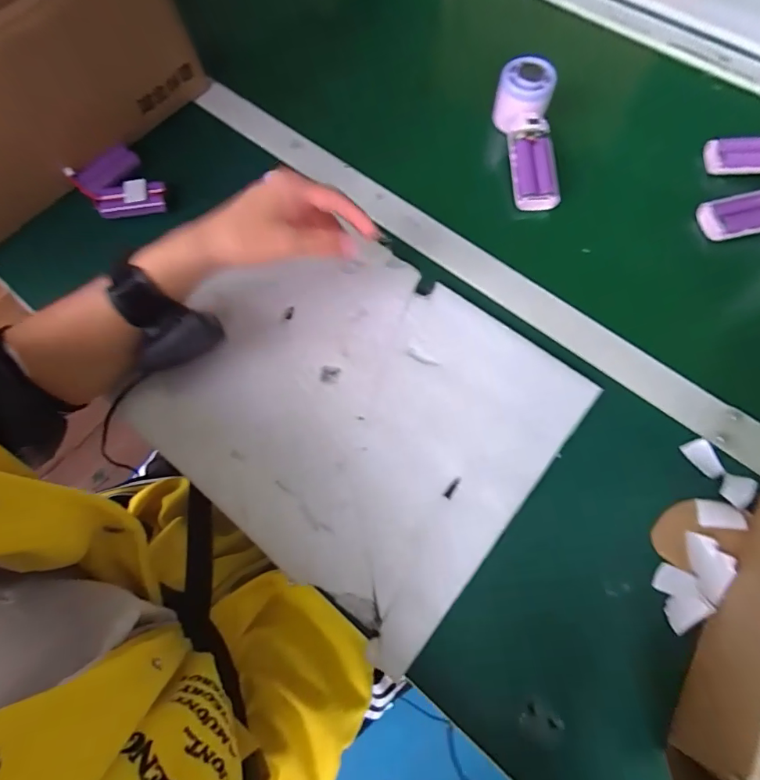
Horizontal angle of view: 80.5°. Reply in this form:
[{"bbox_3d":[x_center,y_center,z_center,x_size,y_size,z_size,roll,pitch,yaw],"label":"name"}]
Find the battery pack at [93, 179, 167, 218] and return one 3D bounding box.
[{"bbox_3d":[-0.263,-0.203,0.475,0.075,0.019,0.029,-2,68,1],"label":"battery pack"}]

